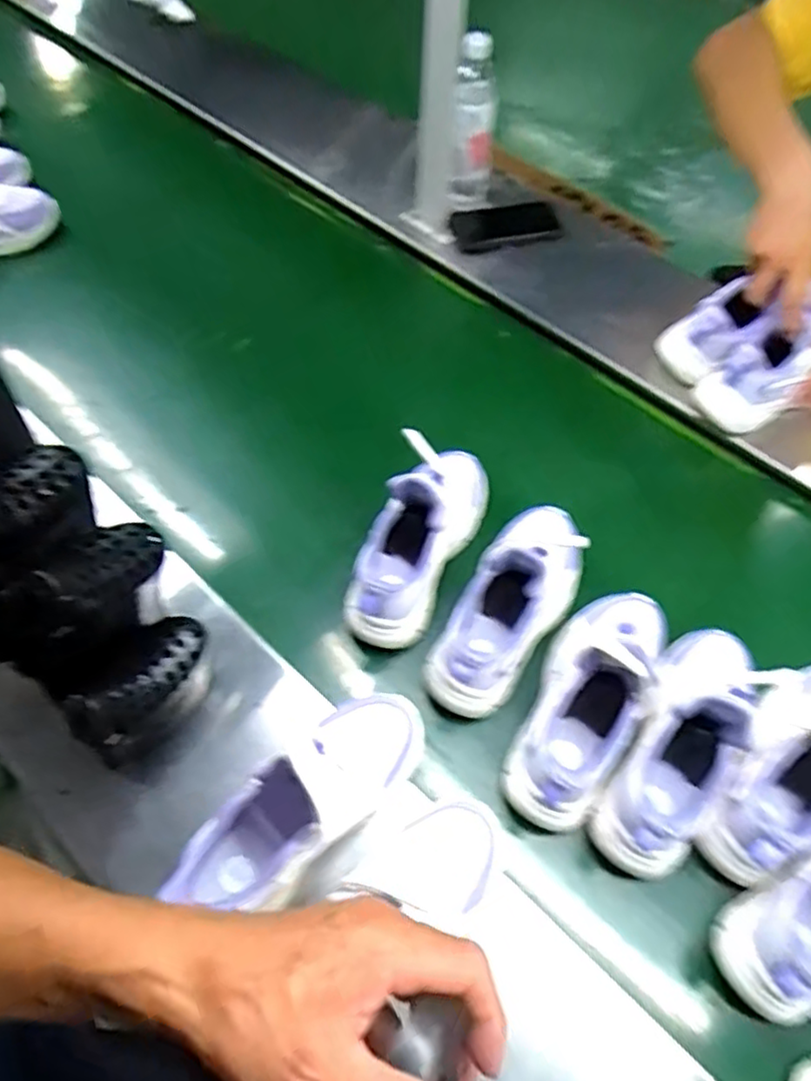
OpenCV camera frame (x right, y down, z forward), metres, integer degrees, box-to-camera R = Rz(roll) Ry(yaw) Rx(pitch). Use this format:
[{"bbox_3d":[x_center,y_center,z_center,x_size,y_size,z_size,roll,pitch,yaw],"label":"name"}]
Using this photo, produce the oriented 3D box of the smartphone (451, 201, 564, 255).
[{"bbox_3d":[0.150,-0.469,1.006,0.167,0.011,0.076,-16,77,-14],"label":"smartphone"}]

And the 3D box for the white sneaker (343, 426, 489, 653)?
[{"bbox_3d":[0.020,-0.026,0.687,0.082,0.152,0.237,23,61,12],"label":"white sneaker"}]

